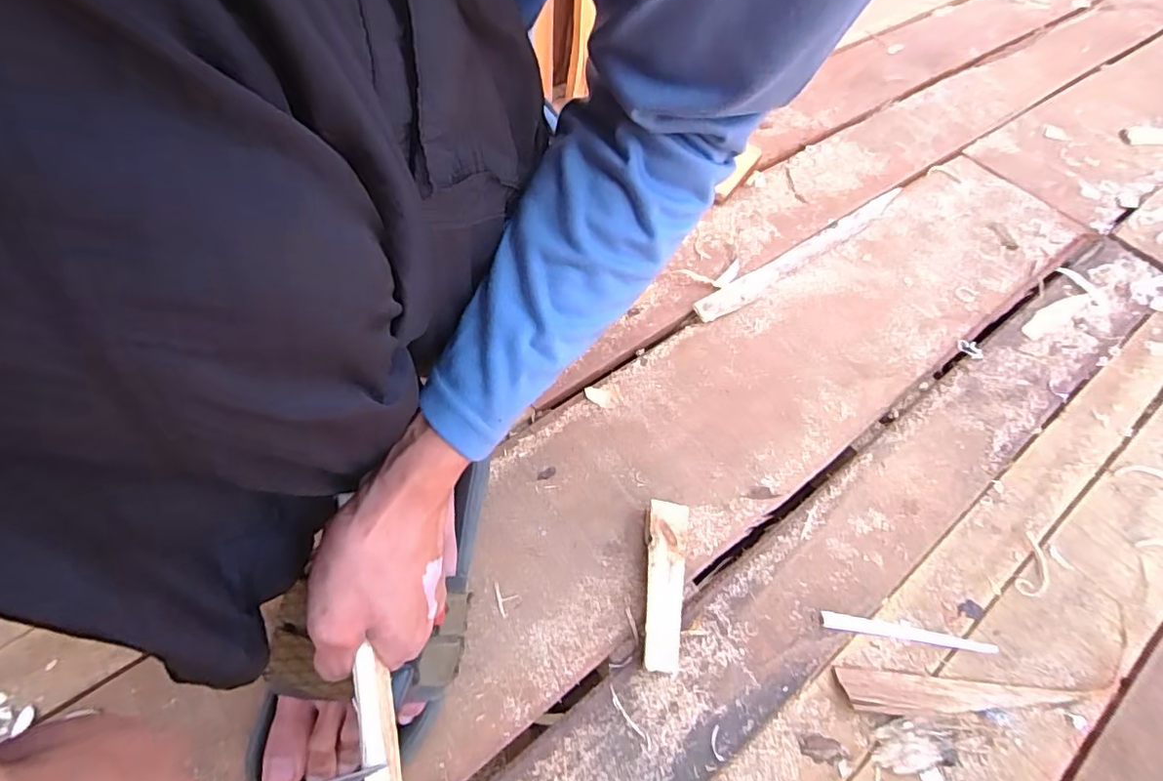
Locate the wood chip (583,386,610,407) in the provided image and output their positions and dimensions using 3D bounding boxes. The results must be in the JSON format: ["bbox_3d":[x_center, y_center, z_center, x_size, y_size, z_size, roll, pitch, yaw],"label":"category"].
[{"bbox_3d":[0.014,0.004,0.514,0.025,0.004,0.015,28,60,13],"label":"wood chip"}]

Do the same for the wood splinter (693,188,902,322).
[{"bbox_3d":[0.251,-0.156,0.632,0.334,0.010,0.025,-32,65,-21],"label":"wood splinter"}]

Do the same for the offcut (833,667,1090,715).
[{"bbox_3d":[0.265,0.214,0.397,0.168,0.006,0.026,5,58,0],"label":"offcut"}]

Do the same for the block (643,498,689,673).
[{"bbox_3d":[0.060,0.140,0.419,0.030,0.026,0.121,9,58,2],"label":"block"}]

